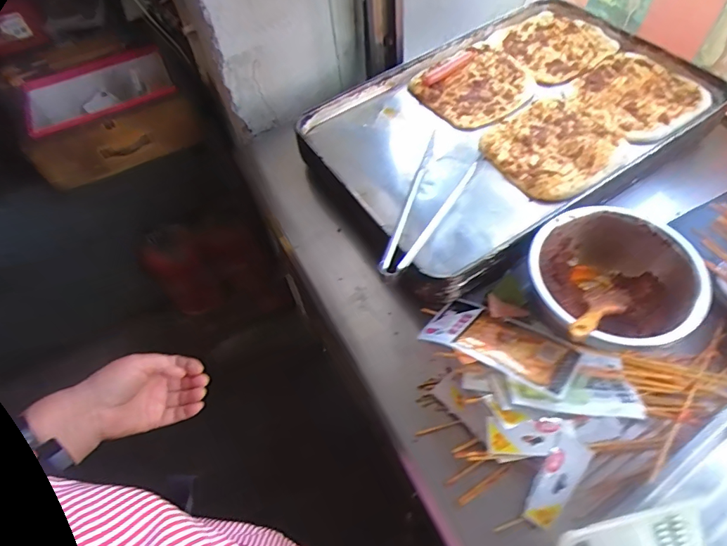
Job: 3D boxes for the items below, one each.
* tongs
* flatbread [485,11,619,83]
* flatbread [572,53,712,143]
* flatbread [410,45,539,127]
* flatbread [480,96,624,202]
[{"bbox_3d":[0.082,-0.084,0.634,0.077,0.050,0.255,21,61,17],"label":"tongs"},{"bbox_3d":[0.343,-0.416,0.839,0.171,0.010,0.176,-31,60,-15],"label":"flatbread"},{"bbox_3d":[0.445,-0.291,0.752,0.180,0.014,0.180,-29,59,-14],"label":"flatbread"},{"bbox_3d":[0.197,-0.321,0.797,0.188,0.011,0.164,-30,60,-15],"label":"flatbread"},{"bbox_3d":[0.291,-0.197,0.699,0.191,0.017,0.179,-31,60,-15],"label":"flatbread"}]

